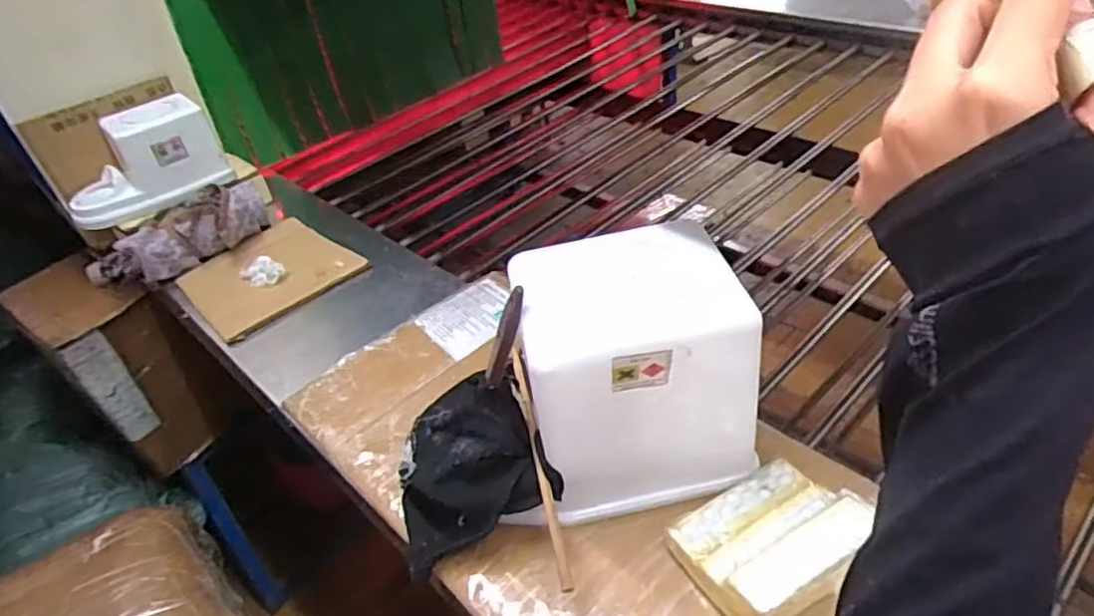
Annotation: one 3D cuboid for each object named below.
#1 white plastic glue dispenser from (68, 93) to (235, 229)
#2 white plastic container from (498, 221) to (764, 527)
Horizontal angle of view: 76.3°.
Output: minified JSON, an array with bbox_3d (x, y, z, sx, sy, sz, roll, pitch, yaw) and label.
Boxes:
[{"bbox_3d":[-0.527,-0.187,0.900,0.195,0.100,0.105,-34,45,-26],"label":"white plastic glue dispenser"},{"bbox_3d":[0.055,0.052,0.510,0.170,0.177,0.139,-13,40,-3],"label":"white plastic container"}]

